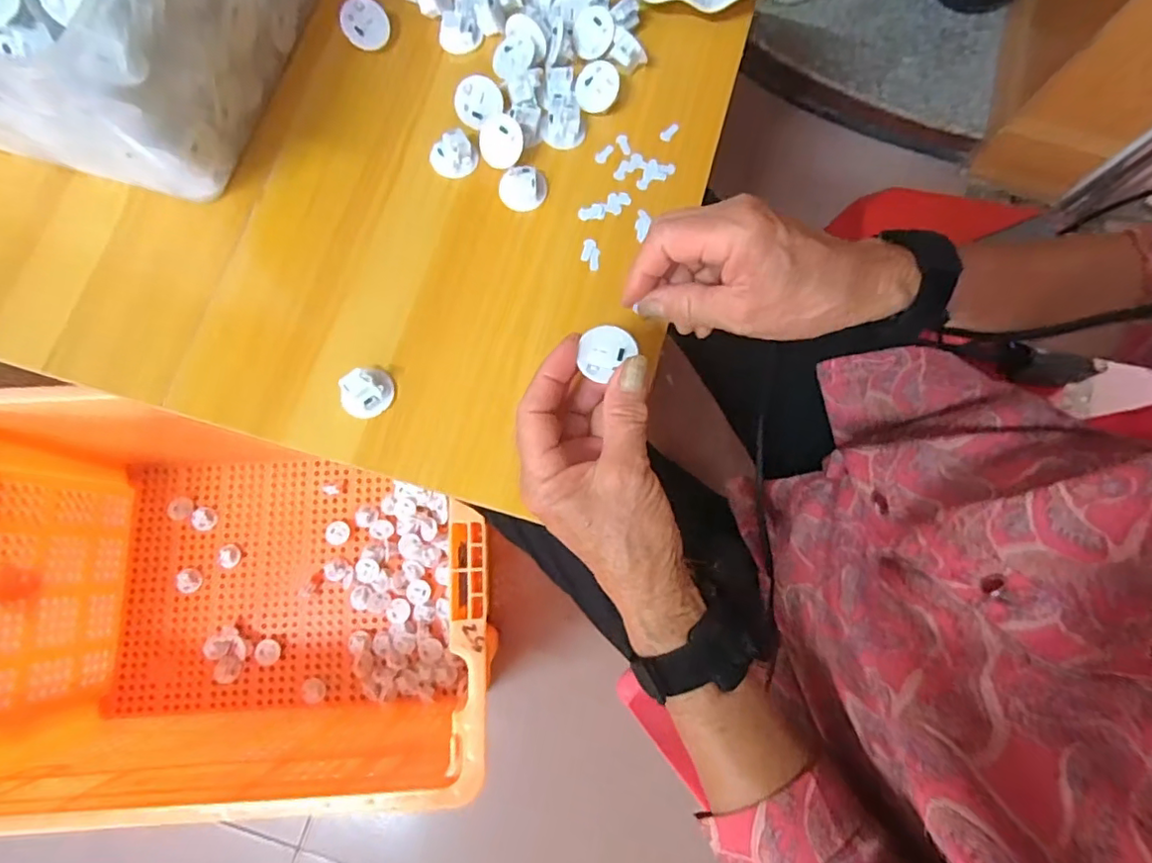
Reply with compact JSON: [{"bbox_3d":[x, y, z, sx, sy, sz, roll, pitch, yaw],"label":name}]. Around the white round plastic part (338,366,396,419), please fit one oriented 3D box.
[{"bbox_3d":[-0.131,-0.025,0.358,0.030,0.012,0.030,0,78,-1],"label":"white round plastic part"}]

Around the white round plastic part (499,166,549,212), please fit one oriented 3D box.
[{"bbox_3d":[-0.037,-0.170,0.396,0.033,0.012,0.029,-6,78,-2],"label":"white round plastic part"}]

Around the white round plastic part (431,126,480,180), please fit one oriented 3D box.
[{"bbox_3d":[-0.086,-0.194,0.400,0.033,0.015,0.027,-18,79,-5],"label":"white round plastic part"}]

